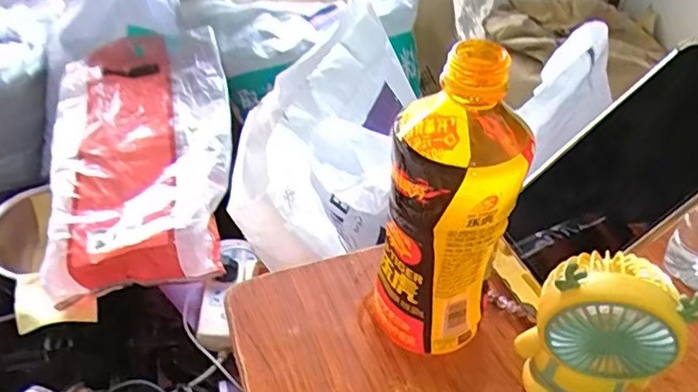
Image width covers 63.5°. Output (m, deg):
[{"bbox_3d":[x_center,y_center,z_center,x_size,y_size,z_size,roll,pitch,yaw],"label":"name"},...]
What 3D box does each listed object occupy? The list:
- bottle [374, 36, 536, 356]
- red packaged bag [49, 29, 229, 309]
[{"bbox_3d":[0.056,0.011,0.323,0.064,0.178,0.072,12,42,11],"label":"bottle"},{"bbox_3d":[-0.291,-0.075,0.802,0.261,0.111,0.461,-12,43,-15],"label":"red packaged bag"}]

